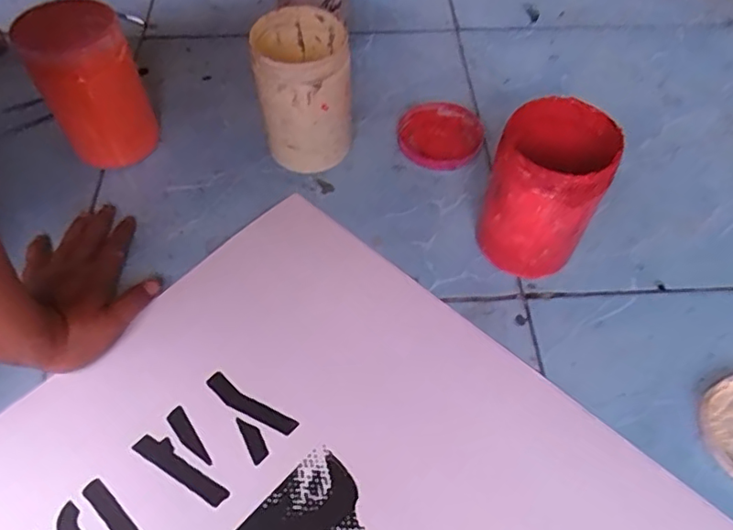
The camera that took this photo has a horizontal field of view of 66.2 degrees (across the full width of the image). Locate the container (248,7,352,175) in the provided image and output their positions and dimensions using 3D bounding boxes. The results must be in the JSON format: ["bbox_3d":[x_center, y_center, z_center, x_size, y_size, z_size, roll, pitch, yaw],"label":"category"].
[{"bbox_3d":[-0.061,-0.166,0.552,0.082,0.136,0.099,-6,55,-4],"label":"container"}]

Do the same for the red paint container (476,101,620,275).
[{"bbox_3d":[0.151,-0.064,0.480,0.083,0.135,0.097,23,58,15],"label":"red paint container"}]

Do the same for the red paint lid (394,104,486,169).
[{"bbox_3d":[0.080,-0.143,0.613,0.090,0.015,0.090,0,55,0],"label":"red paint lid"}]

